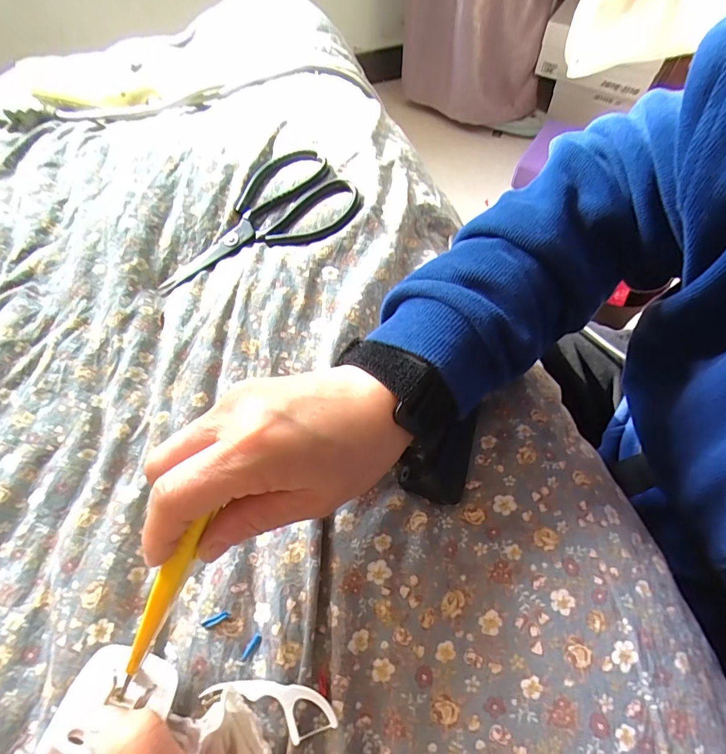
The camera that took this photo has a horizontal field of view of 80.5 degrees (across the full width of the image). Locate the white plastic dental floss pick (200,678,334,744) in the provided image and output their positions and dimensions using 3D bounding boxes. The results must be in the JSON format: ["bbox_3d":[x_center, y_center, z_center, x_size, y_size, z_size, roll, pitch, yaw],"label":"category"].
[{"bbox_3d":[-0.049,0.162,0.215,0.074,0.010,0.022,6,72,21],"label":"white plastic dental floss pick"}]

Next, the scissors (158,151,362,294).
[{"bbox_3d":[-0.094,-0.139,0.360,0.176,0.018,0.097,-20,63,-9],"label":"scissors"}]

